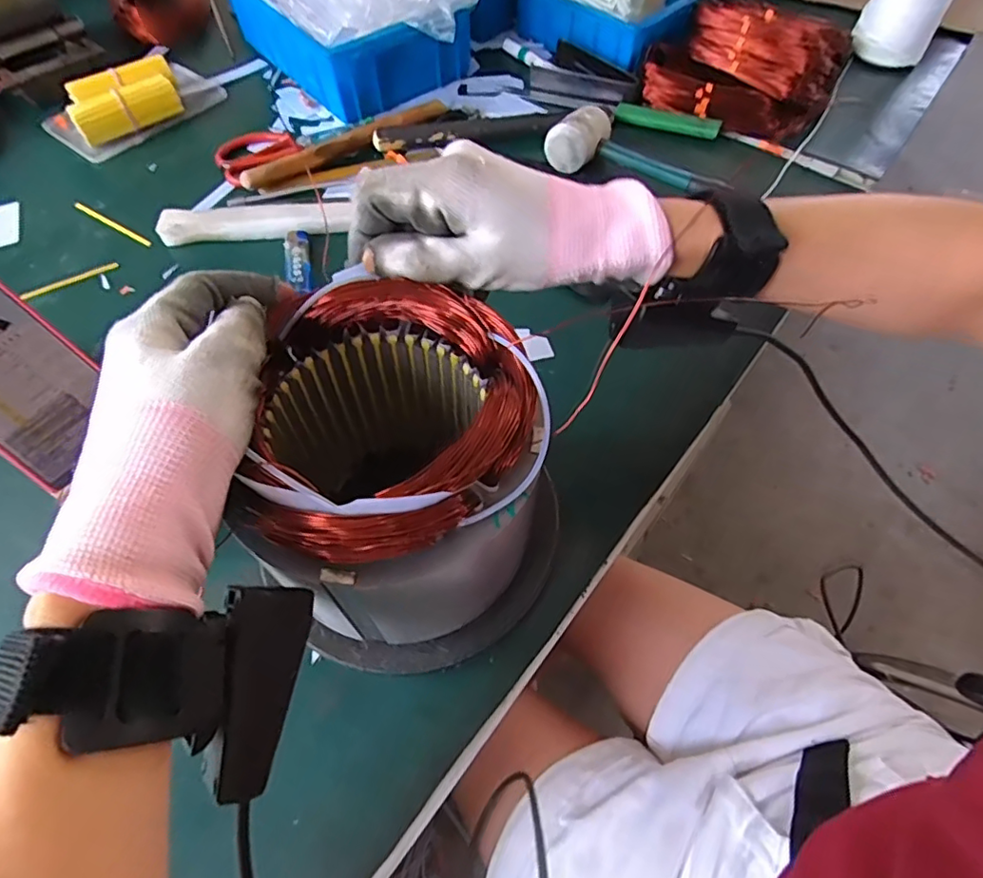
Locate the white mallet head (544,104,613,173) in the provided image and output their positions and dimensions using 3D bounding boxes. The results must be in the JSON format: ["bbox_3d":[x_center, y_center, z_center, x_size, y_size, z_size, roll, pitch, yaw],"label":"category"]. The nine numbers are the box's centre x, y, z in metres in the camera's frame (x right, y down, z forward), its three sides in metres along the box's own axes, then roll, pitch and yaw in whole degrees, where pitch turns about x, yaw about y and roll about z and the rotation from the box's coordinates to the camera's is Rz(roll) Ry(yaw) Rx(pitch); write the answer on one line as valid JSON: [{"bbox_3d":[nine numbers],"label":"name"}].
[{"bbox_3d":[0.095,-0.315,0.595,0.047,0.046,0.074,36,65,21],"label":"white mallet head"}]

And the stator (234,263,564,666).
[{"bbox_3d":[-0.031,0.025,0.309,0.140,0.172,0.146,0,58,0],"label":"stator"}]

